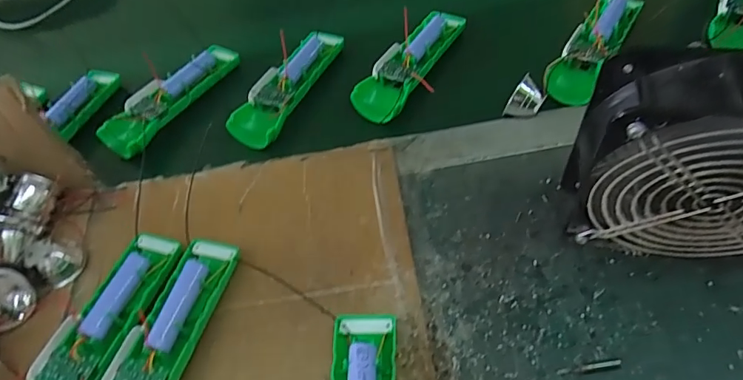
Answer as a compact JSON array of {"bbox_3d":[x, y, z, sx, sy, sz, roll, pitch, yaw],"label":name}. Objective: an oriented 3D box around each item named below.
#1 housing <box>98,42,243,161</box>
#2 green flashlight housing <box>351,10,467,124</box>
[{"bbox_3d":[-0.208,-0.101,0.497,0.048,0.024,0.158,29,64,25],"label":"housing"},{"bbox_3d":[0.037,-0.128,0.477,0.050,0.031,0.148,25,63,23],"label":"green flashlight housing"}]

